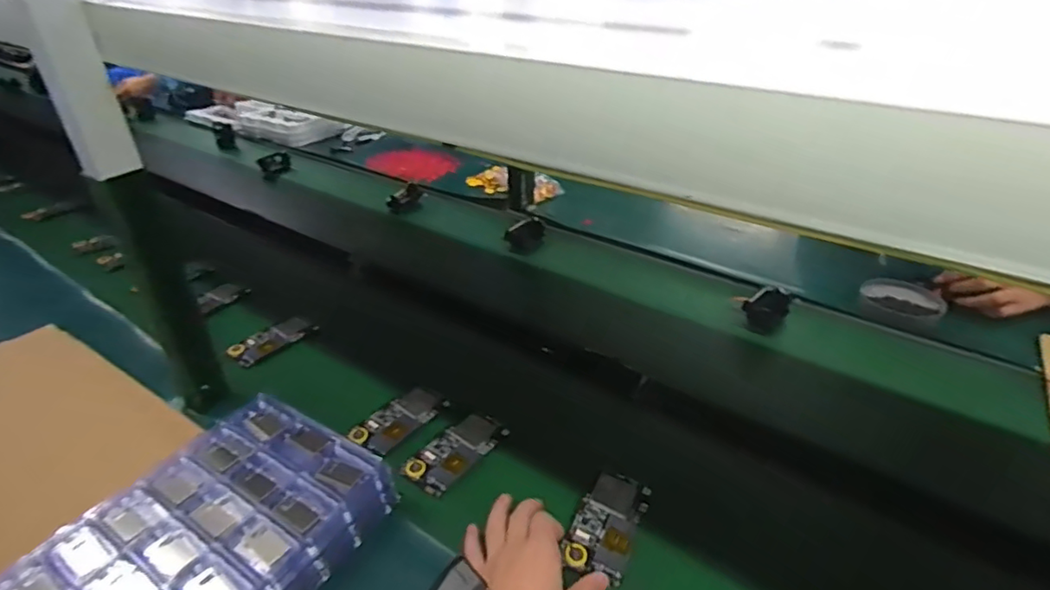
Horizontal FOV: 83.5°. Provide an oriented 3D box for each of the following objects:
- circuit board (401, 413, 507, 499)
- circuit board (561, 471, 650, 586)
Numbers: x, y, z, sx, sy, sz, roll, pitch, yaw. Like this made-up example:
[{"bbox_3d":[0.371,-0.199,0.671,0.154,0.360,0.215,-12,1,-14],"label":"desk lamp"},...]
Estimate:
[{"bbox_3d":[-0.081,0.180,0.688,0.065,0.009,0.124,24,40,35],"label":"circuit board"},{"bbox_3d":[0.085,0.228,0.594,0.060,0.013,0.123,12,35,22],"label":"circuit board"}]

